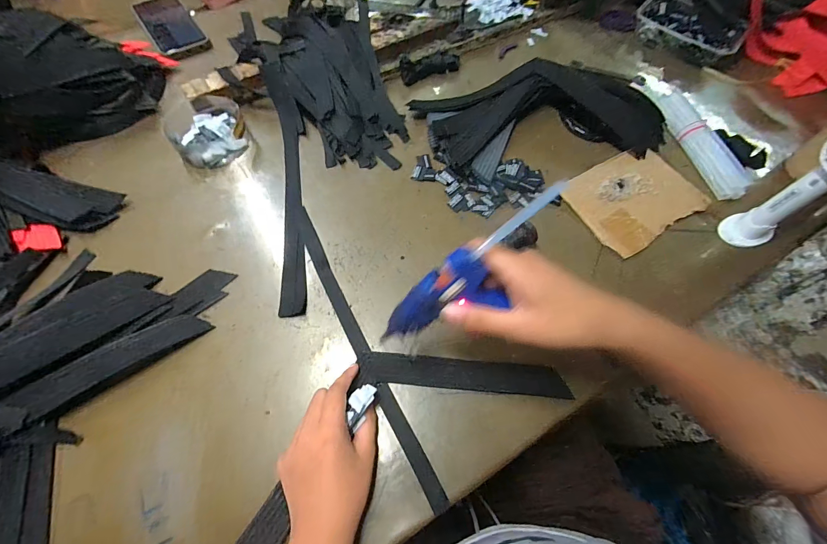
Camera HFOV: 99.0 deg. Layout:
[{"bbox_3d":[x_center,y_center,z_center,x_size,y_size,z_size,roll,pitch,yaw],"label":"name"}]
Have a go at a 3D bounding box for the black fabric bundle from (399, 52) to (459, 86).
[{"bbox_3d":[0.025,-0.337,0.573,0.103,0.023,0.040,-24,68,-13],"label":"black fabric bundle"}]

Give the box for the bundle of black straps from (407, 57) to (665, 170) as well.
[{"bbox_3d":[0.189,-0.231,0.510,0.338,0.041,0.204,-19,67,-11],"label":"bundle of black straps"}]

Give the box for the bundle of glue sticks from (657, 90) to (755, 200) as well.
[{"bbox_3d":[0.408,-0.185,0.501,0.031,0.032,0.186,-10,66,-7],"label":"bundle of glue sticks"}]

